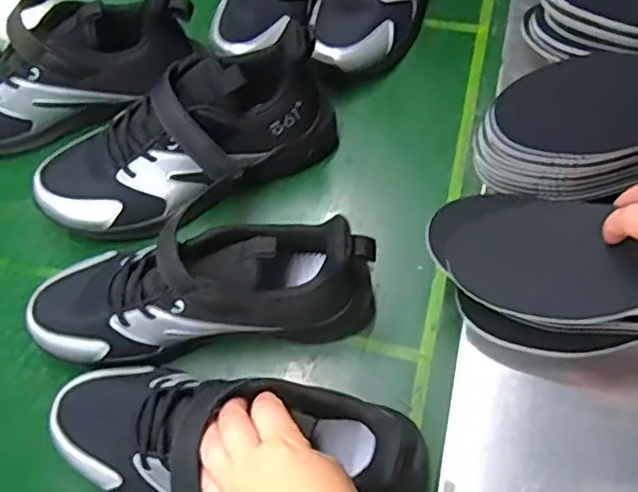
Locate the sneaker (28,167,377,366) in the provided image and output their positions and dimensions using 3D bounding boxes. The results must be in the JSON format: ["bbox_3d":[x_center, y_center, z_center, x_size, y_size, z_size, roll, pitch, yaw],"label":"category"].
[{"bbox_3d":[-0.092,0.029,0.477,0.256,0.123,0.103,-8,66,0],"label":"sneaker"}]

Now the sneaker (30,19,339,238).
[{"bbox_3d":[-0.106,-0.079,0.514,0.263,0.108,0.095,-20,66,-5],"label":"sneaker"}]

